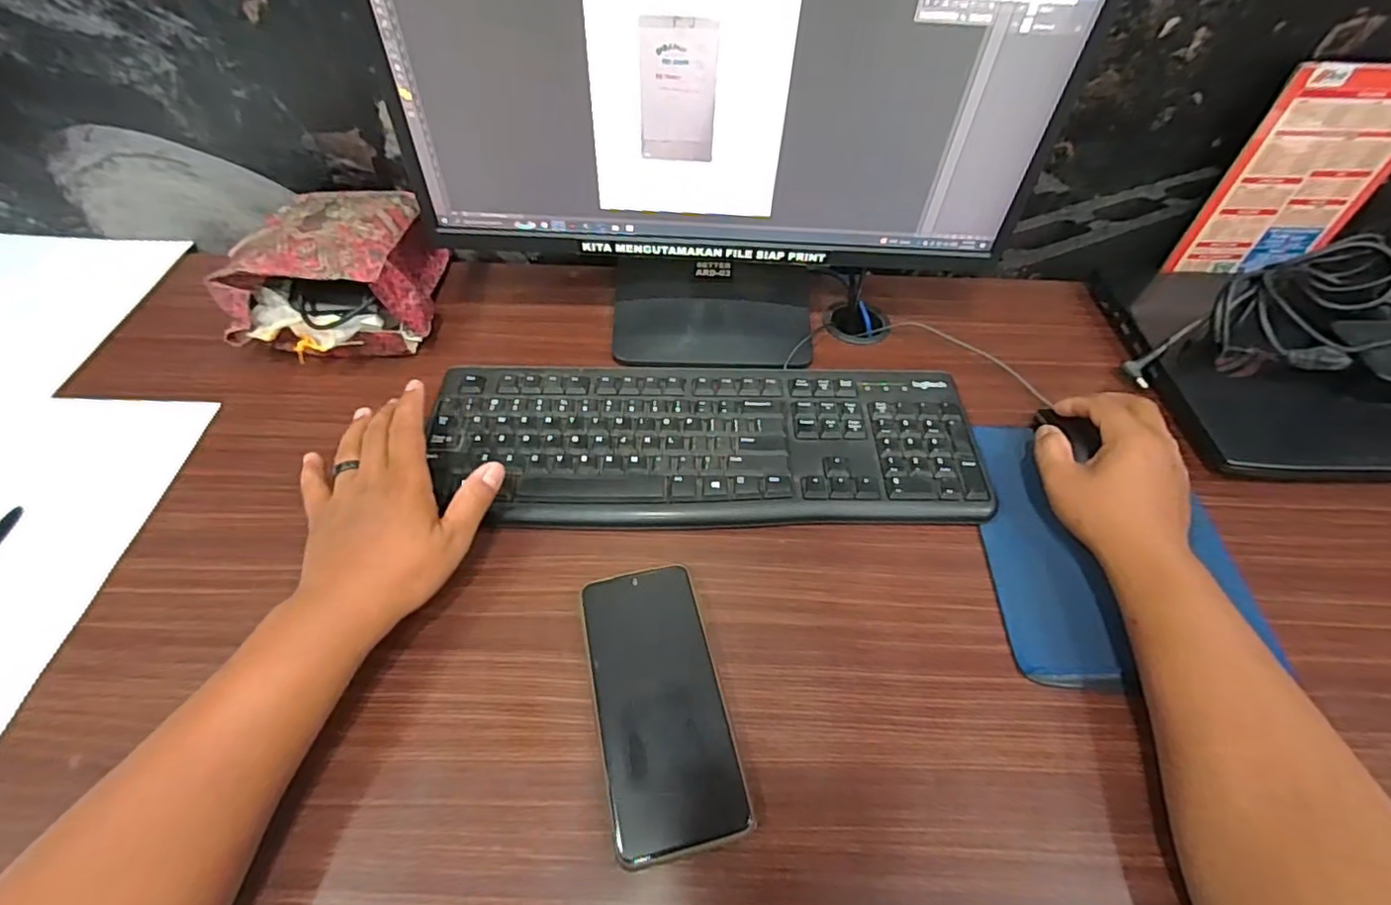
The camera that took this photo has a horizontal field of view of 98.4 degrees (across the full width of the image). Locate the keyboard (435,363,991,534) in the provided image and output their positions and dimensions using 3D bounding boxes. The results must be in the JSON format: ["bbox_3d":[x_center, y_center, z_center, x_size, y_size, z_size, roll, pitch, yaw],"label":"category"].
[{"bbox_3d":[0.009,-0.010,0.484,0.422,0.017,0.156,2,52,0],"label":"keyboard"}]

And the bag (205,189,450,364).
[{"bbox_3d":[-0.323,-0.161,0.552,0.157,0.087,0.173,2,52,0],"label":"bag"}]

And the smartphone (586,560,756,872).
[{"bbox_3d":[-0.022,0.149,0.368,0.074,0.013,0.161,-10,53,-9],"label":"smartphone"}]

